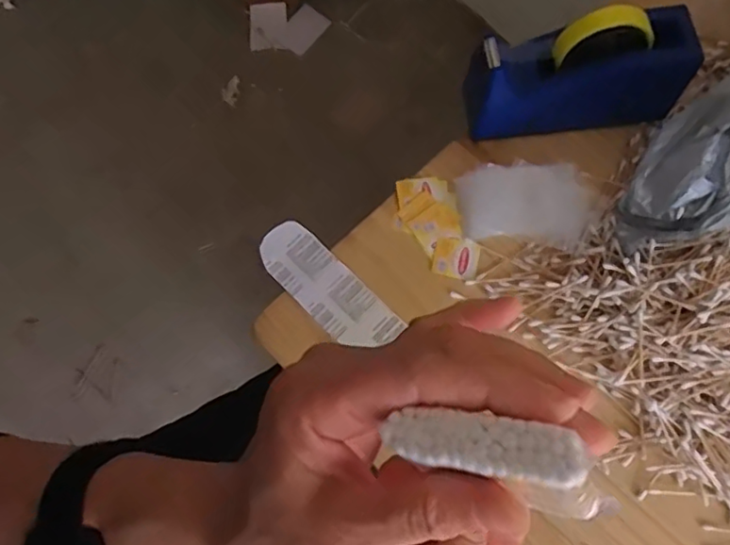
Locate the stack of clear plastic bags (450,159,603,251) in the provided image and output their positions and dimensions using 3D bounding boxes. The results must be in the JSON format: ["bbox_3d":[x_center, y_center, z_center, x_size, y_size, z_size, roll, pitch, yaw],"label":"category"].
[{"bbox_3d":[0.163,-0.069,0.598,0.139,0.020,0.078,7,94,0],"label":"stack of clear plastic bags"}]

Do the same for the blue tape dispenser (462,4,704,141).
[{"bbox_3d":[0.205,-0.193,0.580,0.207,0.103,0.072,-6,73,-1],"label":"blue tape dispenser"}]

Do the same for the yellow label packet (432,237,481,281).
[{"bbox_3d":[0.091,-0.014,0.598,0.043,0.005,0.042,14,73,5],"label":"yellow label packet"}]

